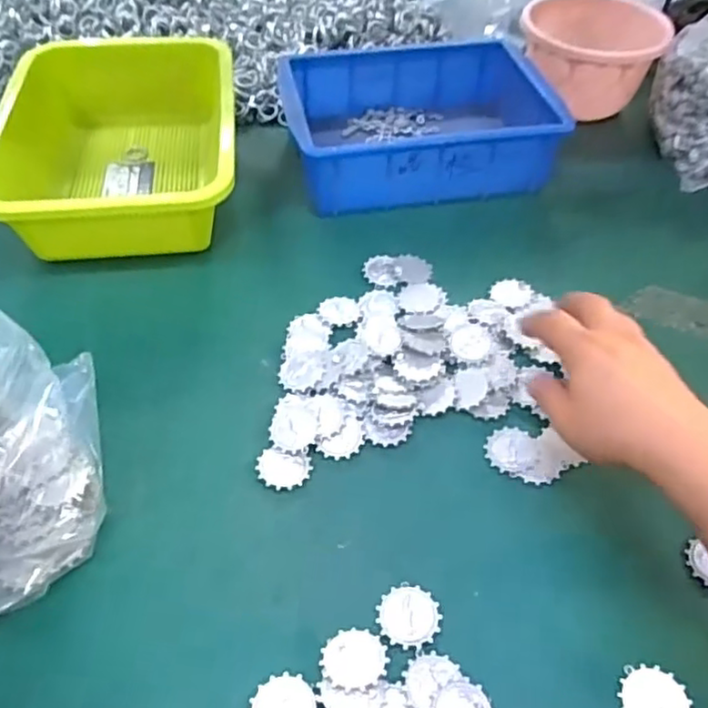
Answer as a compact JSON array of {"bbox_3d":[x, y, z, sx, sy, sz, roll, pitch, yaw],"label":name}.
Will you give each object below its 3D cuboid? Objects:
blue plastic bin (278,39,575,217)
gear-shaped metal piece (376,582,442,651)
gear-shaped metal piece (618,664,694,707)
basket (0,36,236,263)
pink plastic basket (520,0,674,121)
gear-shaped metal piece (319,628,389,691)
[{"bbox_3d":[0.058,-0.221,0.625,0.241,0.069,0.169,-8,51,-9],"label":"blue plastic bin"},{"bbox_3d":[0.030,0.142,0.352,0.034,0.004,0.032,1,50,-2],"label":"gear-shaped metal piece"},{"bbox_3d":[0.153,0.177,0.329,0.032,0.004,0.032,11,51,7],"label":"gear-shaped metal piece"},{"bbox_3d":[-0.207,-0.191,0.588,0.196,0.078,0.265,-6,51,-8],"label":"basket"},{"bbox_3d":[0.240,-0.311,0.672,0.132,0.066,0.135,1,50,-2],"label":"pink plastic basket"},{"bbox_3d":[0.000,0.157,0.334,0.032,0.004,0.031,0,34,0],"label":"gear-shaped metal piece"}]

